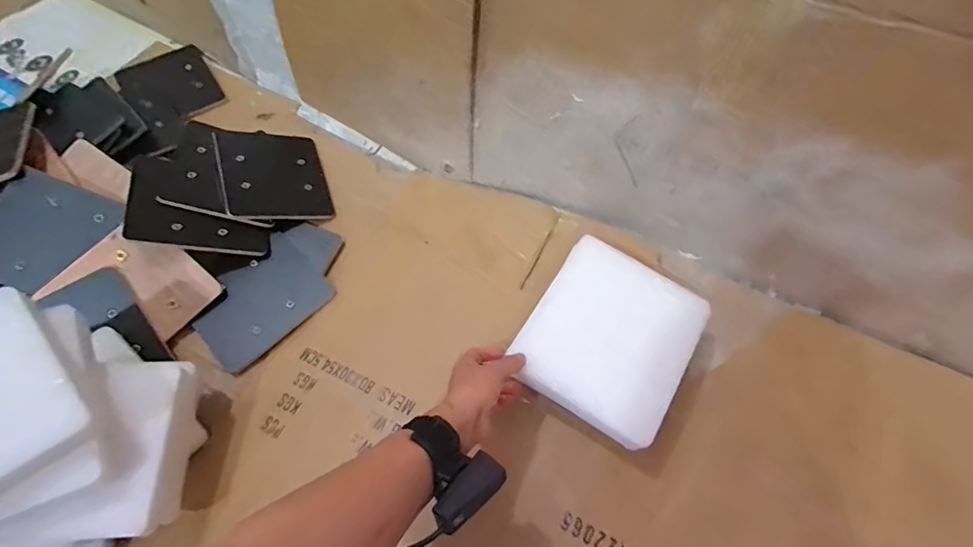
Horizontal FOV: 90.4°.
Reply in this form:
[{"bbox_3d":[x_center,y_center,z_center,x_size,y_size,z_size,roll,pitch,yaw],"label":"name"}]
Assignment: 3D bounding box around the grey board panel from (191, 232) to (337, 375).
[{"bbox_3d":[-0.350,0.045,0.753,0.140,0.009,0.191,42,71,12],"label":"grey board panel"}]

